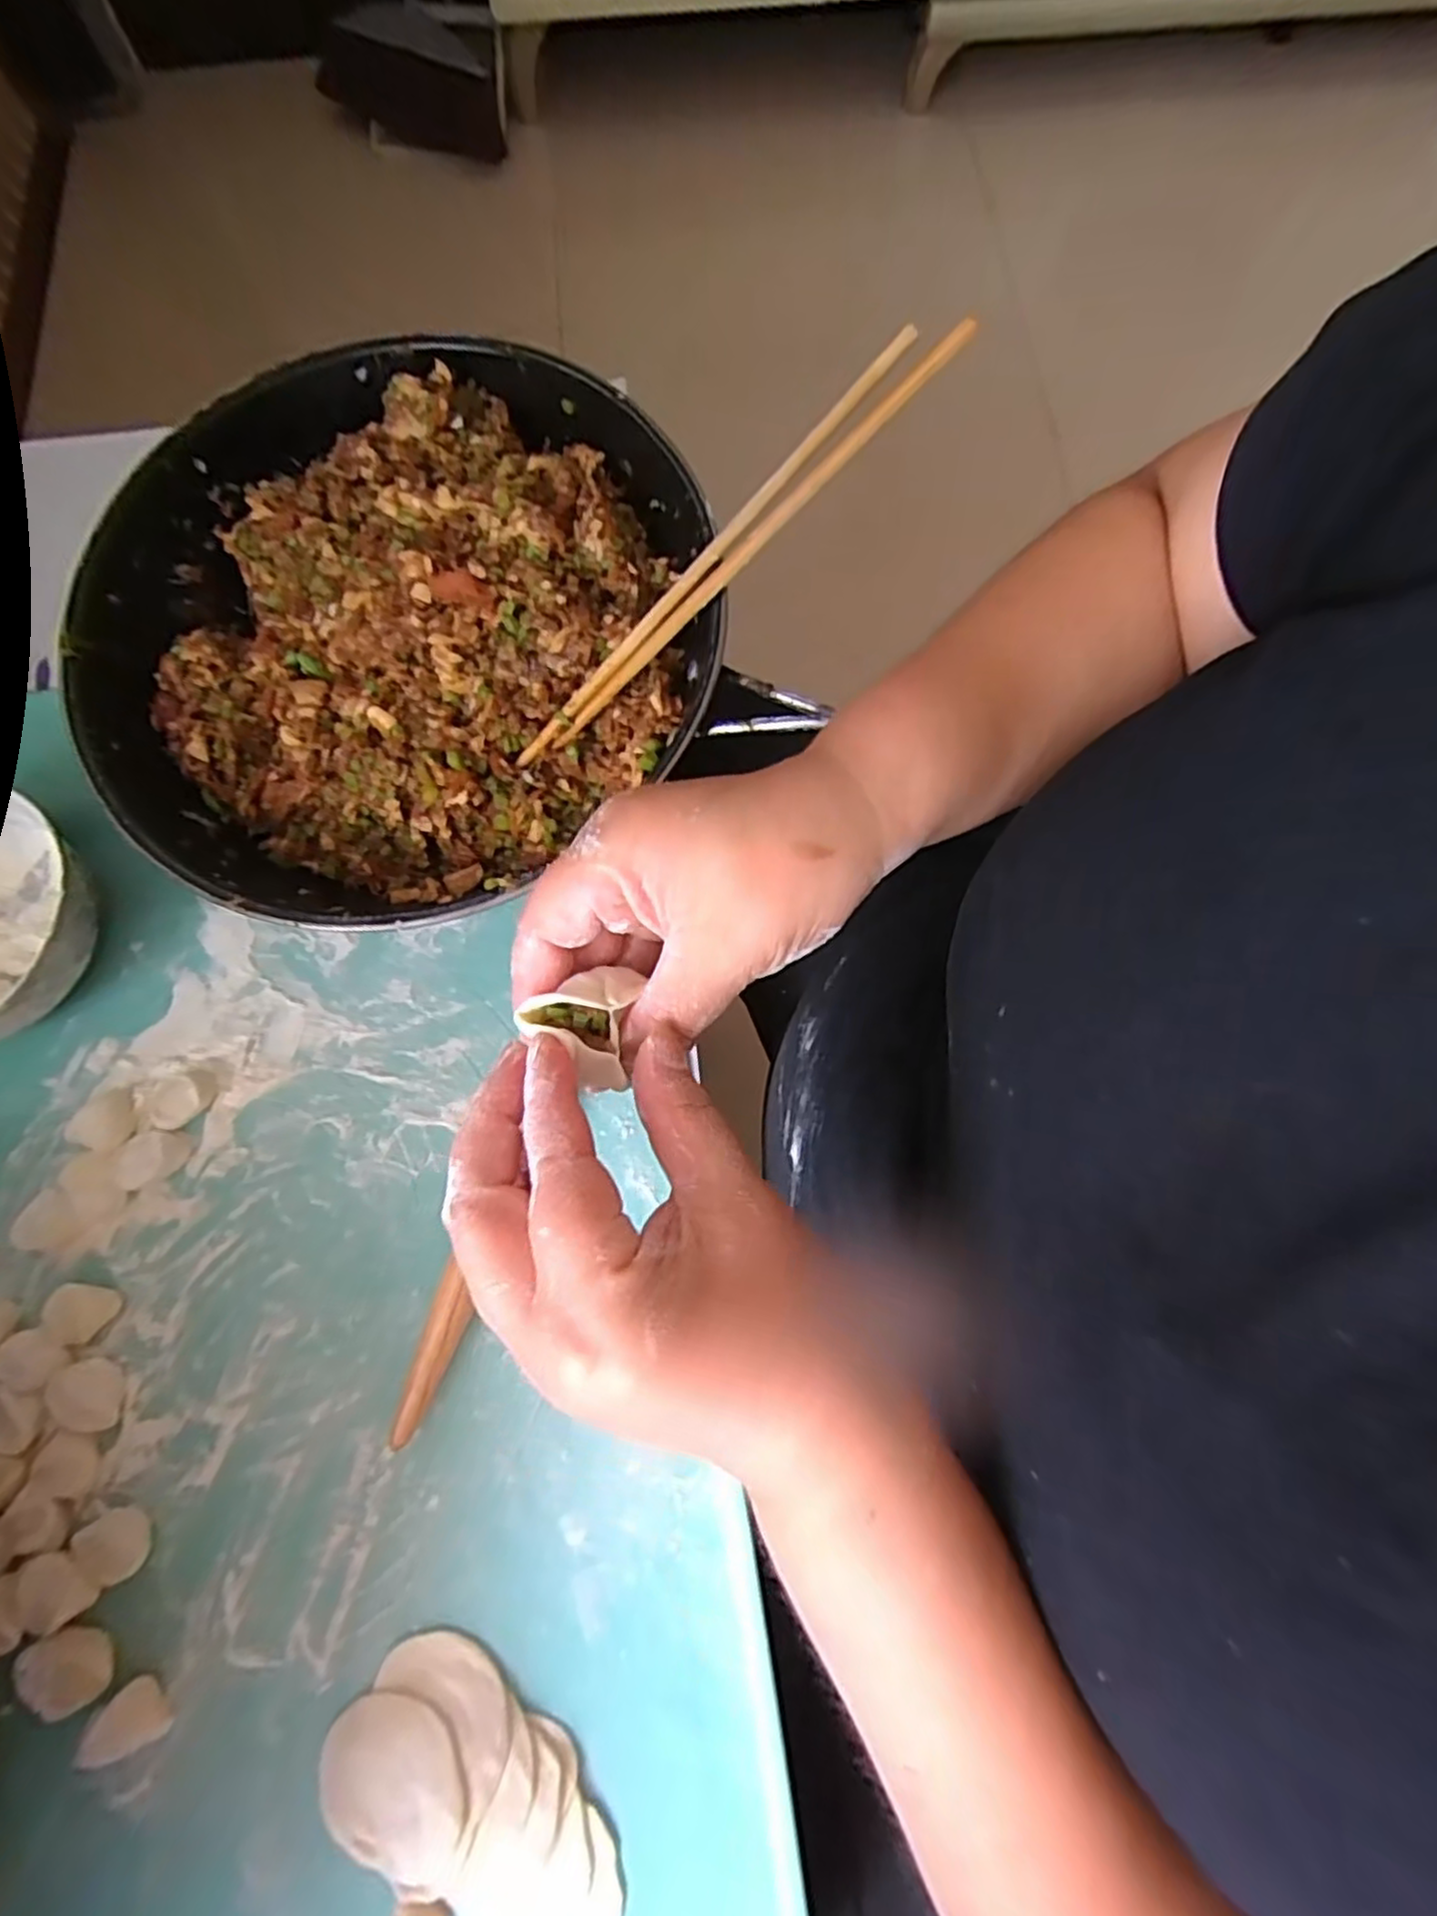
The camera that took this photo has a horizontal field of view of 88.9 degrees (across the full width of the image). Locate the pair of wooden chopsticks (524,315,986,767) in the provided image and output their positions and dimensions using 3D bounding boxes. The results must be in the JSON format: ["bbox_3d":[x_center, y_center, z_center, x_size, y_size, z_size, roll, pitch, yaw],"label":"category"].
[{"bbox_3d":[0.002,-0.183,0.338,0.259,0.016,0.029,-40,78,15],"label":"pair of wooden chopsticks"}]

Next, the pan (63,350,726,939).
[{"bbox_3d":[-0.162,-0.167,0.375,0.291,0.064,0.301,0,76,1],"label":"pan"}]

